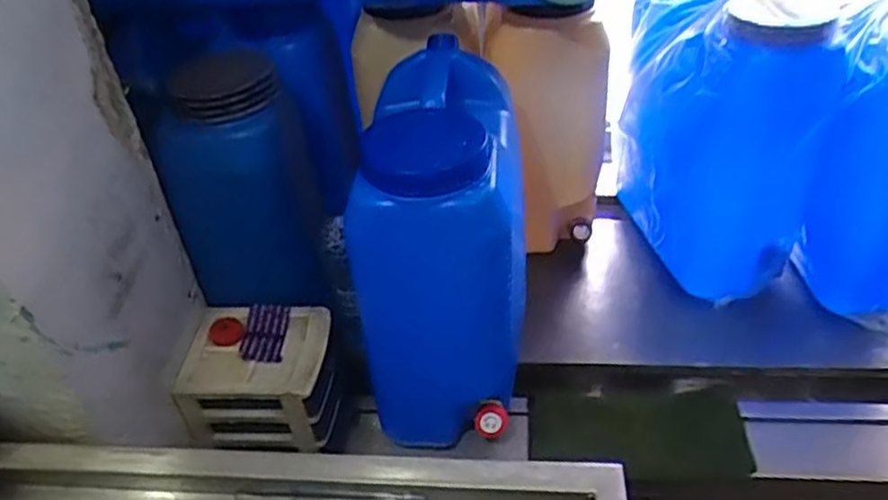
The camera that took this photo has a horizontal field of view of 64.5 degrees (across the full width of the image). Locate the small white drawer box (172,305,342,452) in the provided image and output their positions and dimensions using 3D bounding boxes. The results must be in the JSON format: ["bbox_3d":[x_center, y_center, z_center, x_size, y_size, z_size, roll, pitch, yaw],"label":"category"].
[{"bbox_3d":[-0.219,0.159,0.879,0.170,0.109,0.139,-1,40,5],"label":"small white drawer box"}]

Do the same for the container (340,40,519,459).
[{"bbox_3d":[0.004,-0.003,0.853,0.176,0.403,0.281,1,40,8],"label":"container"}]

